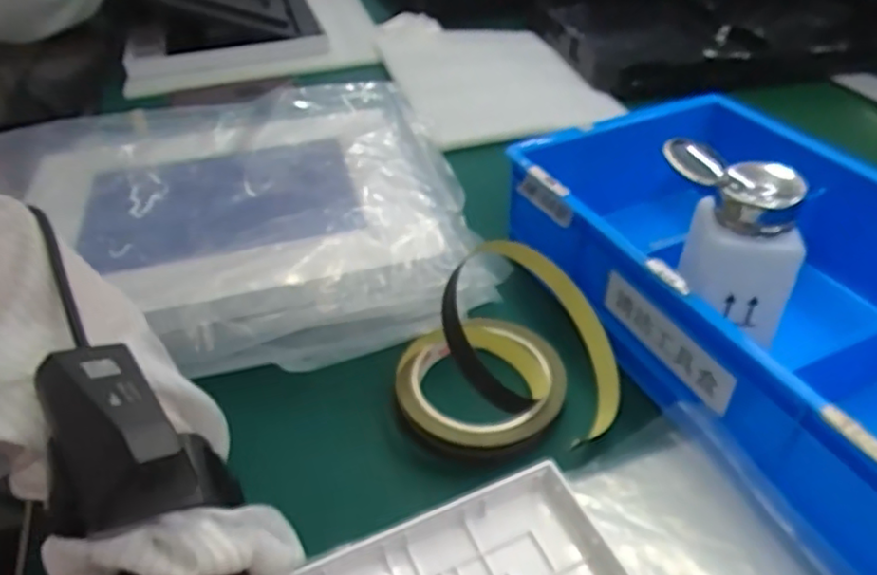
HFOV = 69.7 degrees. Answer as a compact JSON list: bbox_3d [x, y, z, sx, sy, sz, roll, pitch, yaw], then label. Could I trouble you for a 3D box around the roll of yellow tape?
[{"bbox_3d":[0.037,0.028,0.361,0.122,0.059,0.113,0,40,0],"label":"roll of yellow tape"}]

